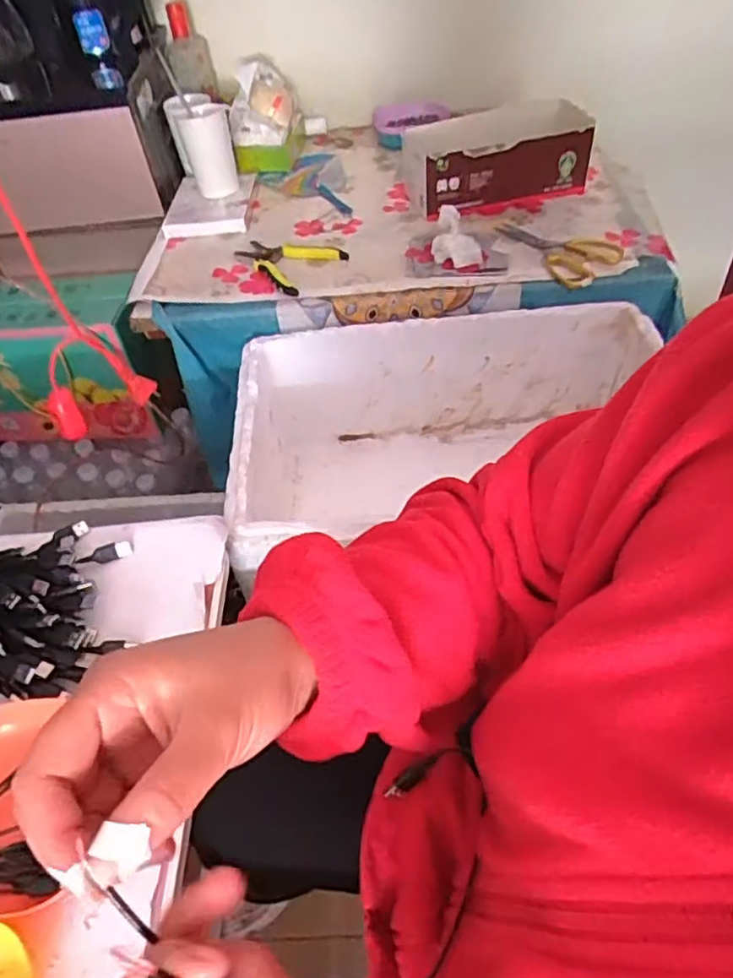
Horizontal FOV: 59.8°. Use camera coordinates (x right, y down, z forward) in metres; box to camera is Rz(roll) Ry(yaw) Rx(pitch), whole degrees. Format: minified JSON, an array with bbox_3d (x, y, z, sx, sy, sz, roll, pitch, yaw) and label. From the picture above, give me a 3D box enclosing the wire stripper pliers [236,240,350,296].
[{"bbox_3d":[-0.101,-0.331,0.913,0.121,0.015,0.143,-31,53,-20],"label":"wire stripper pliers"}]

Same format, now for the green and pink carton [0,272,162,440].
[{"bbox_3d":[-0.535,-0.231,1.129,0.330,0.245,0.168,0,49,6],"label":"green and pink carton"}]

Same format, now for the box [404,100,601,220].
[{"bbox_3d":[0.193,-0.499,0.960,0.263,0.096,0.136,-17,49,-9],"label":"box"}]

